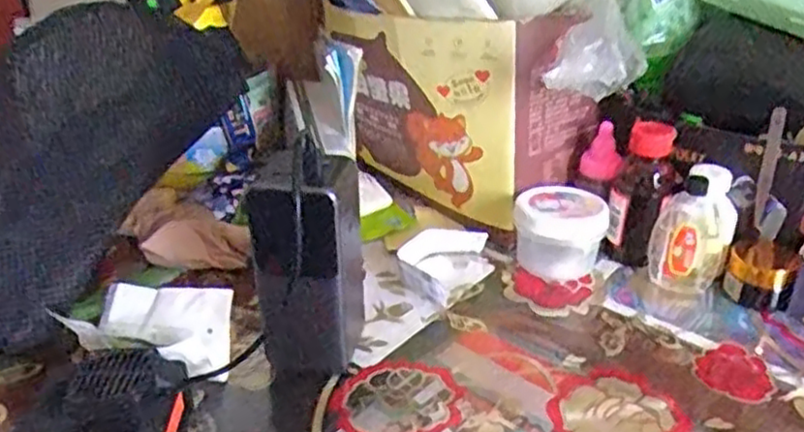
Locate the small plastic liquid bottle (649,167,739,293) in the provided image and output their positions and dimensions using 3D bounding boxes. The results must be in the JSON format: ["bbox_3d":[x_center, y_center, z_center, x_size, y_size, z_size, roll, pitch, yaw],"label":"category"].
[{"bbox_3d":[0.207,0.010,0.523,0.043,0.086,0.042,-18,33,-28],"label":"small plastic liquid bottle"}]

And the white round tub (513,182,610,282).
[{"bbox_3d":[0.119,0.012,0.555,0.064,0.056,0.068,-1,28,1],"label":"white round tub"}]

